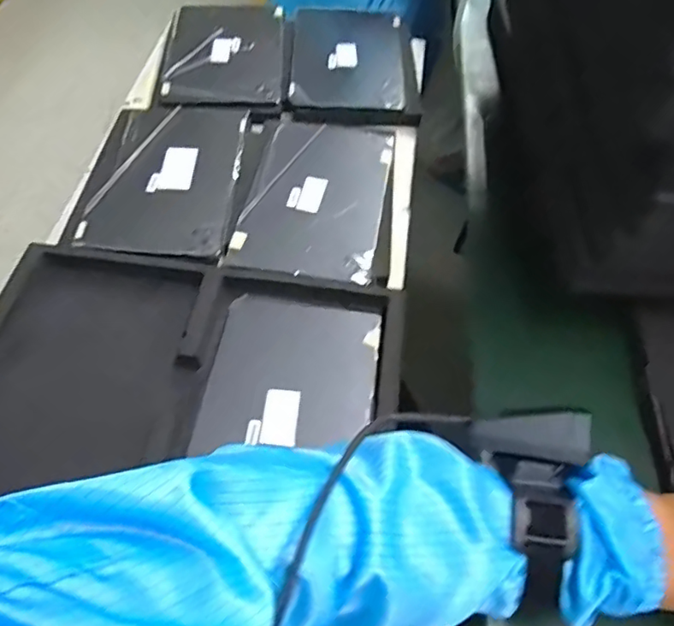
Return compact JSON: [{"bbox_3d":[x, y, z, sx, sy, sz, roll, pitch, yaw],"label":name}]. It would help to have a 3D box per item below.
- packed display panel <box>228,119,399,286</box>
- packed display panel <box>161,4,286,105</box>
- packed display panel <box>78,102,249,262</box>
[{"bbox_3d":[-0.025,-0.158,0.720,0.169,0.011,0.268,10,58,3],"label":"packed display panel"},{"bbox_3d":[-0.178,-0.412,0.891,0.182,0.025,0.255,0,57,-3],"label":"packed display panel"},{"bbox_3d":[-0.218,-0.180,0.729,0.178,0.016,0.266,4,57,0],"label":"packed display panel"}]

